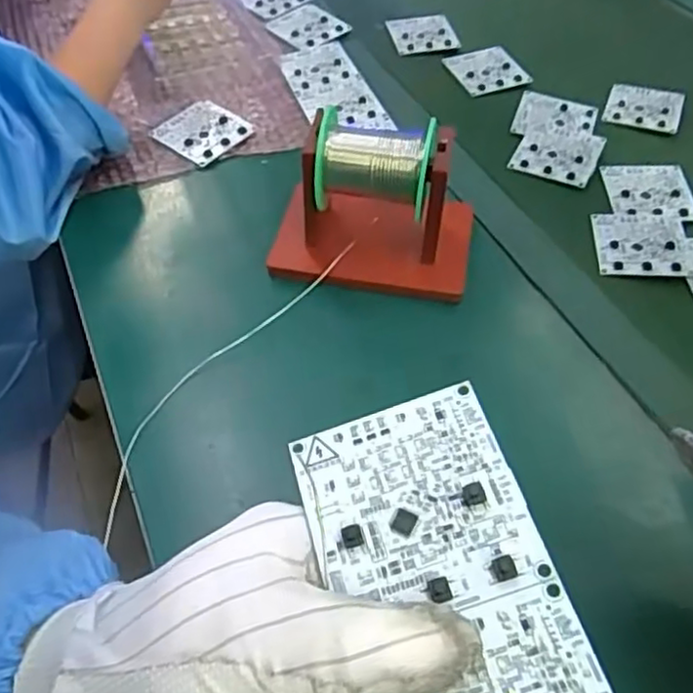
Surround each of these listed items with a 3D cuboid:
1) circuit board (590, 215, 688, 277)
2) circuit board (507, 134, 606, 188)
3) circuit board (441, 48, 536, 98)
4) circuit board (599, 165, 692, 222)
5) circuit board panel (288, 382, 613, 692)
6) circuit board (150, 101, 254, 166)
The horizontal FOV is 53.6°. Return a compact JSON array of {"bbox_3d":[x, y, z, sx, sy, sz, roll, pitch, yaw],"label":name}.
[{"bbox_3d":[0.229,-0.080,0.530,0.070,0.005,0.070,4,50,5],"label":"circuit board"},{"bbox_3d":[0.187,-0.172,0.607,0.068,0.005,0.074,19,53,17],"label":"circuit board"},{"bbox_3d":[0.143,-0.283,0.701,0.068,0.005,0.066,-20,60,-11],"label":"circuit board"},{"bbox_3d":[0.253,-0.129,0.574,0.068,0.004,0.071,0,50,4],"label":"circuit board"},{"bbox_3d":[0.030,0.078,0.198,0.066,0.004,0.140,-19,55,0],"label":"circuit board panel"},{"bbox_3d":[-0.126,-0.189,0.602,0.066,0.009,0.063,31,57,24],"label":"circuit board"}]

